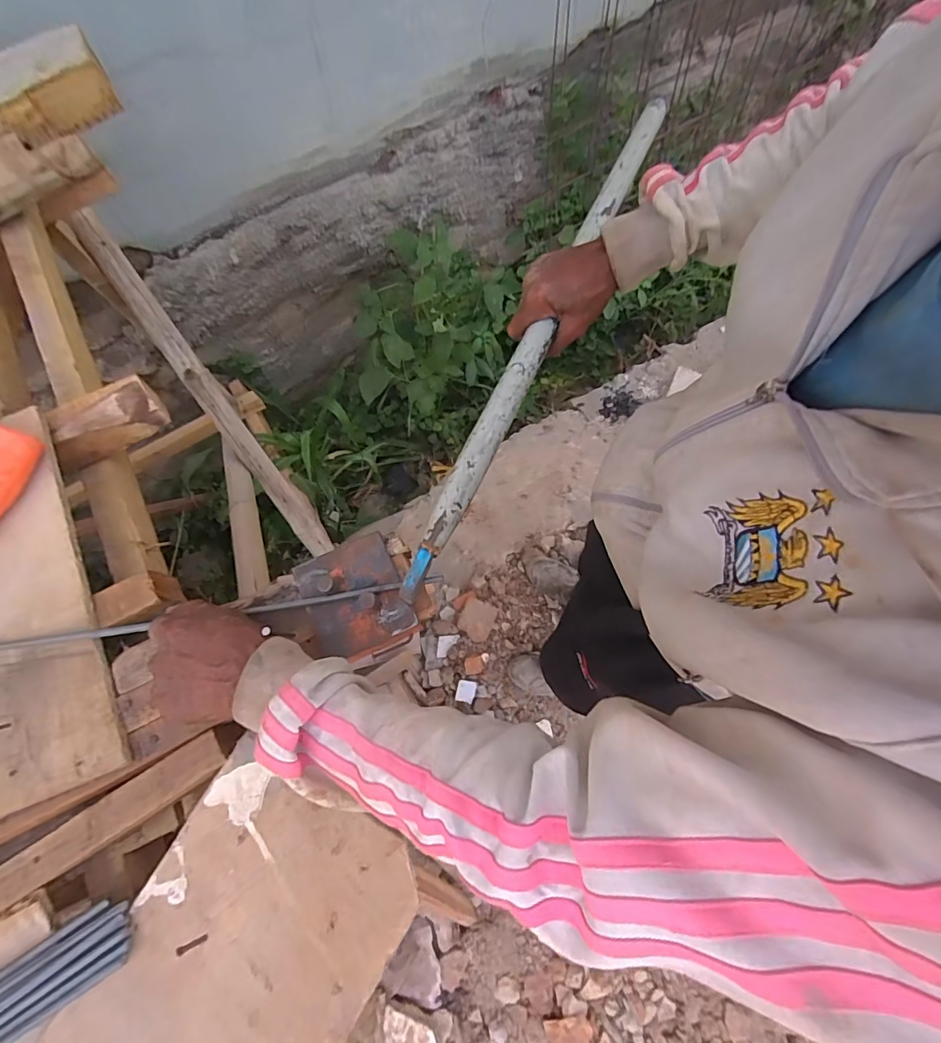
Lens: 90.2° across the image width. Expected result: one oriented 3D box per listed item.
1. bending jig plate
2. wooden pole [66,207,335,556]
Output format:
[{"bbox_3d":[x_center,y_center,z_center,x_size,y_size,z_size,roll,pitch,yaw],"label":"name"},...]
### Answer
[{"bbox_3d":[-0.109,0.067,0.427,0.089,0.030,0.096,-24,77,-4],"label":"bending jig plate"},{"bbox_3d":[-0.555,-0.245,1.032,0.063,0.059,0.785,-32,113,-6],"label":"wooden pole"}]

